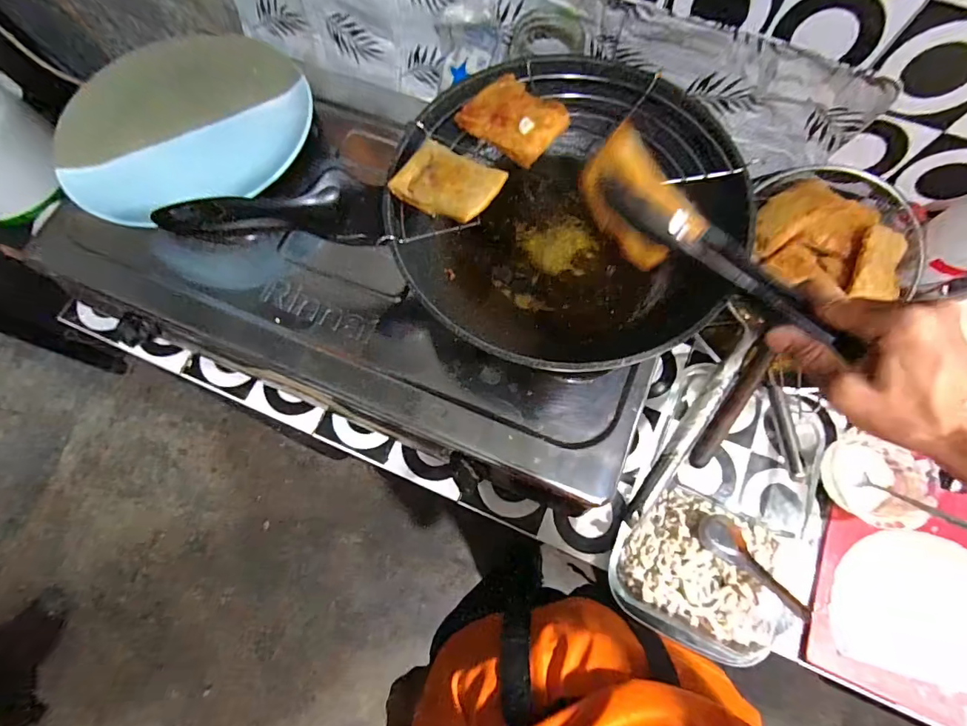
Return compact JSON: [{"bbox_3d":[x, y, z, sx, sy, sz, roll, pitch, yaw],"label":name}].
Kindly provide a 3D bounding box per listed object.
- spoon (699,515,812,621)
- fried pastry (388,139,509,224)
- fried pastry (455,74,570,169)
[{"bbox_3d":[0.276,0.201,0.462,0.113,0.027,0.037,38,77,11],"label":"spoon"},{"bbox_3d":[-0.031,-0.148,0.373,0.083,0.015,0.057,31,76,9],"label":"fried pastry"},{"bbox_3d":[0.026,-0.212,0.392,0.087,0.019,0.065,39,77,12],"label":"fried pastry"}]

